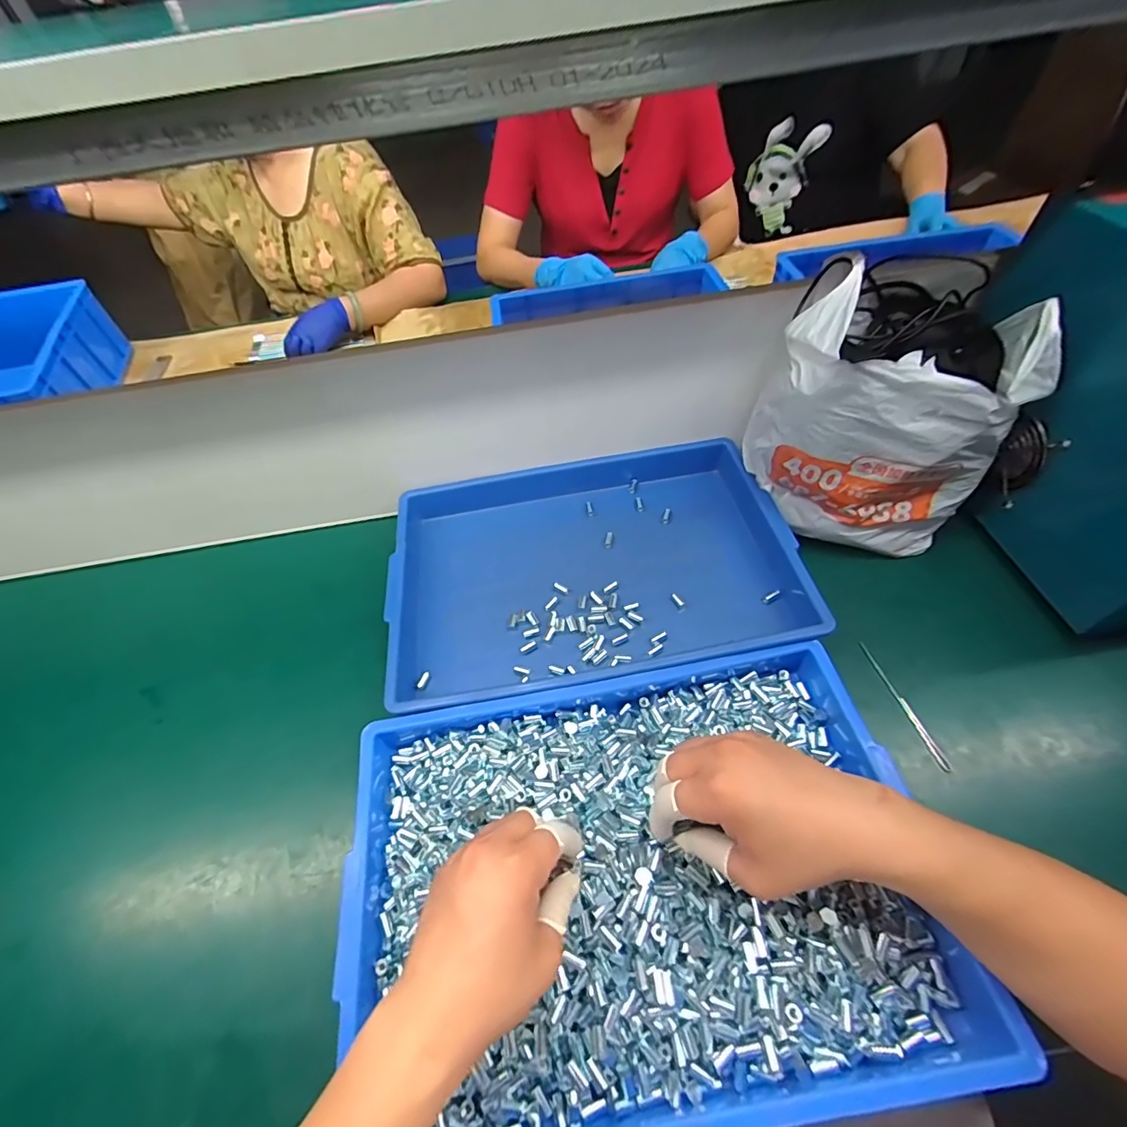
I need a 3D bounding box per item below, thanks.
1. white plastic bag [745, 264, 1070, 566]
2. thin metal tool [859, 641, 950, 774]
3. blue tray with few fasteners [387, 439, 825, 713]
[{"bbox_3d":[0.315,-0.138,0.507,0.229,0.230,0.152,14,59,15],"label":"white plastic bag"},{"bbox_3d":[0.312,0.128,0.457,0.008,0.009,0.123,-14,54,-5],"label":"thin metal tool"},{"bbox_3d":[0.022,-0.015,0.566,0.426,0.056,0.321,-9,54,-1],"label":"blue tray with few fasteners"}]

